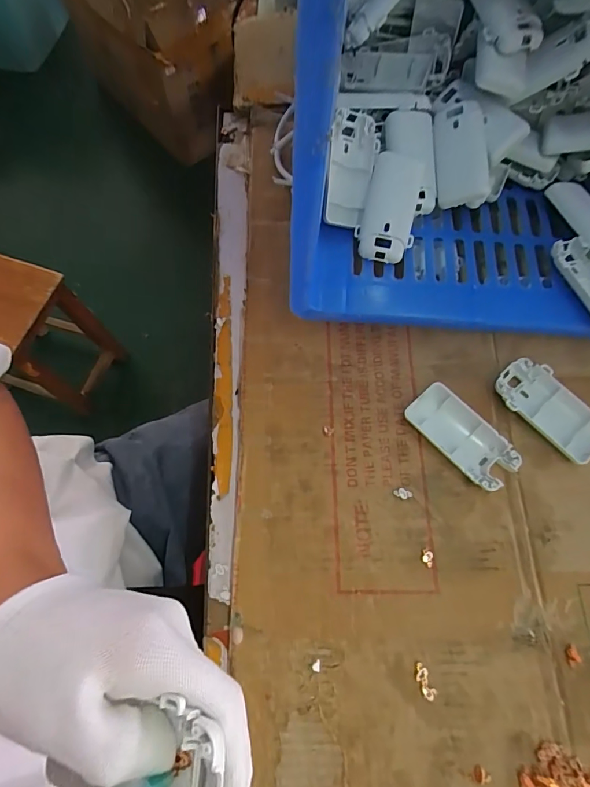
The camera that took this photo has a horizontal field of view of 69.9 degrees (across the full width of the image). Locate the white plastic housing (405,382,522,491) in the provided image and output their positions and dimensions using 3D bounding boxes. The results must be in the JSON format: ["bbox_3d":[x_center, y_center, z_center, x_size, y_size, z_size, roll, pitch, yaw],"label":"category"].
[{"bbox_3d":[0.142,0.036,0.360,0.046,0.015,0.094,-40,73,-13],"label":"white plastic housing"}]

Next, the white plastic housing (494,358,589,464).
[{"bbox_3d":[0.222,0.014,0.368,0.095,0.018,0.050,42,75,16],"label":"white plastic housing"}]

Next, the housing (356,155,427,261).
[{"bbox_3d":[0.087,-0.170,0.386,0.047,0.014,0.096,13,92,7],"label":"housing"}]

